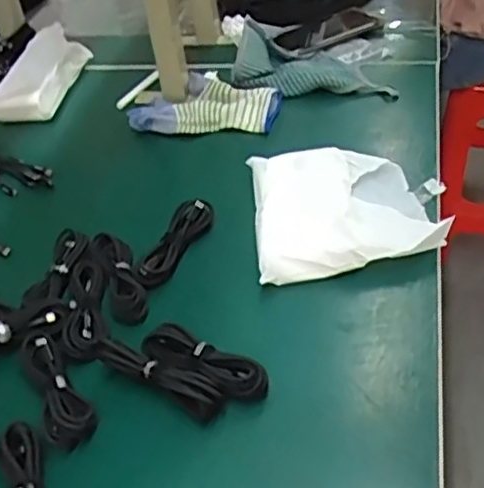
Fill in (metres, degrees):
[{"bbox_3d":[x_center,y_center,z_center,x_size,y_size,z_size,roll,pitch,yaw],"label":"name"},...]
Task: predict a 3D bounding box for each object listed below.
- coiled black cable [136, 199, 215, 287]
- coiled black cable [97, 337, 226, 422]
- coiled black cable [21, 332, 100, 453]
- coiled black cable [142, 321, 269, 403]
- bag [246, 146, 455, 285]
[{"bbox_3d":[-0.064,-0.003,0.614,0.032,0.018,0.113,13,46,24],"label":"coiled black cable"},{"bbox_3d":[-0.060,0.100,0.491,0.104,0.025,0.027,18,48,27],"label":"coiled black cable"},{"bbox_3d":[-0.149,0.111,0.503,0.037,0.015,0.110,-27,44,-19],"label":"coiled black cable"},{"bbox_3d":[-0.031,0.093,0.506,0.106,0.017,0.037,19,49,29],"label":"coiled black cable"},{"bbox_3d":[0.094,-0.038,0.622,0.163,0.030,0.170,-9,41,1],"label":"bag"}]

